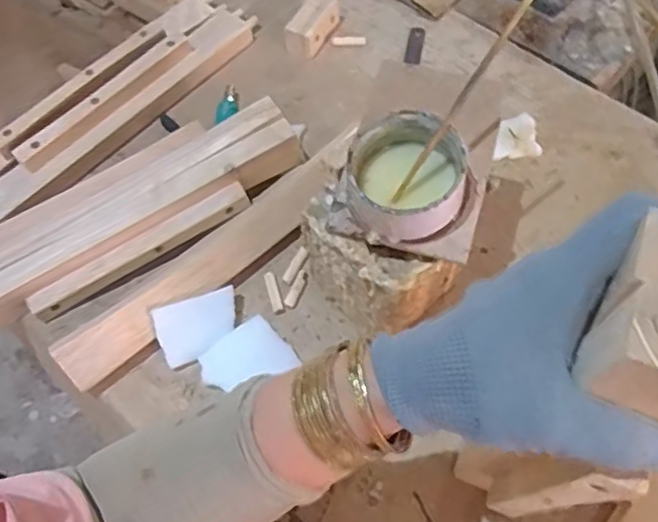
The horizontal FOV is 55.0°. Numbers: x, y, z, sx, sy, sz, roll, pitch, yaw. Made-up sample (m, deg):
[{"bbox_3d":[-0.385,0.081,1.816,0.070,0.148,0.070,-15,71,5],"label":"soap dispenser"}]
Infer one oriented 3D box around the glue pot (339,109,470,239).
[{"bbox_3d":[0.058,-0.062,0.463,0.081,0.058,0.079,-1,61,2],"label":"glue pot"}]

